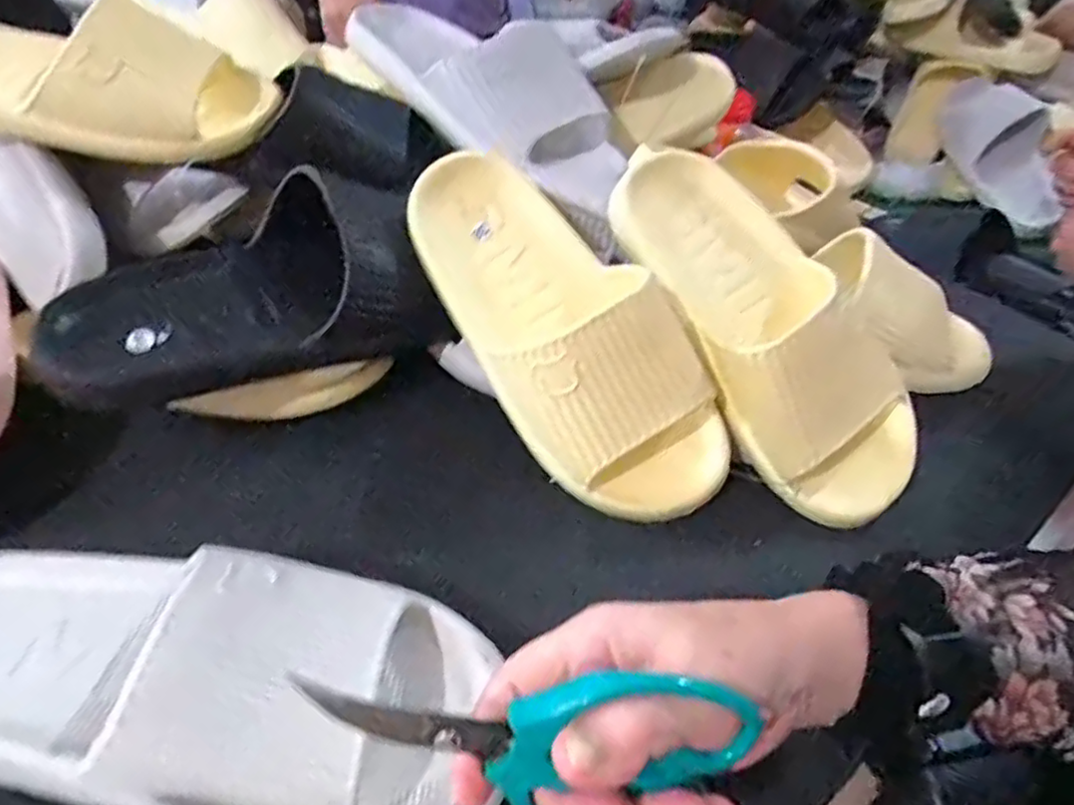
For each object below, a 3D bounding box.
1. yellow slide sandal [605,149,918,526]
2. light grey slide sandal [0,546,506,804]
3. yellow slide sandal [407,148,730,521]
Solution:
[{"bbox_3d":[0.138,-0.051,0.399,0.101,0.075,0.248,-23,75,-28],"label":"yellow slide sandal"},{"bbox_3d":[-0.154,0.101,0.269,0.267,0.063,0.104,13,42,9],"label":"light grey slide sandal"},{"bbox_3d":[0.016,-0.046,0.384,0.096,0.085,0.249,-31,77,-33],"label":"yellow slide sandal"}]

